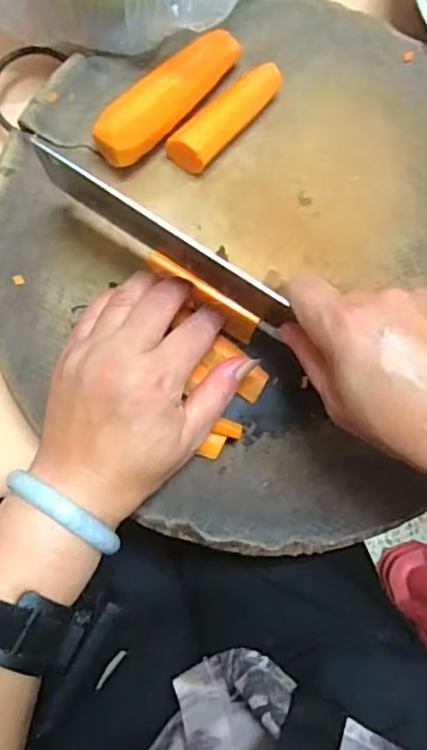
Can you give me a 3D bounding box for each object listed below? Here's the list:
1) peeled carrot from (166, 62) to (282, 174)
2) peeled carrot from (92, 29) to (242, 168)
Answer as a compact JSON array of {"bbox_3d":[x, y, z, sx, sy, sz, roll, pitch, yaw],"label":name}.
[{"bbox_3d":[0.010,-0.161,0.370,0.083,0.024,0.027,-43,90,-5],"label":"peeled carrot"},{"bbox_3d":[-0.026,-0.170,0.363,0.110,0.035,0.028,-45,90,-5],"label":"peeled carrot"}]

